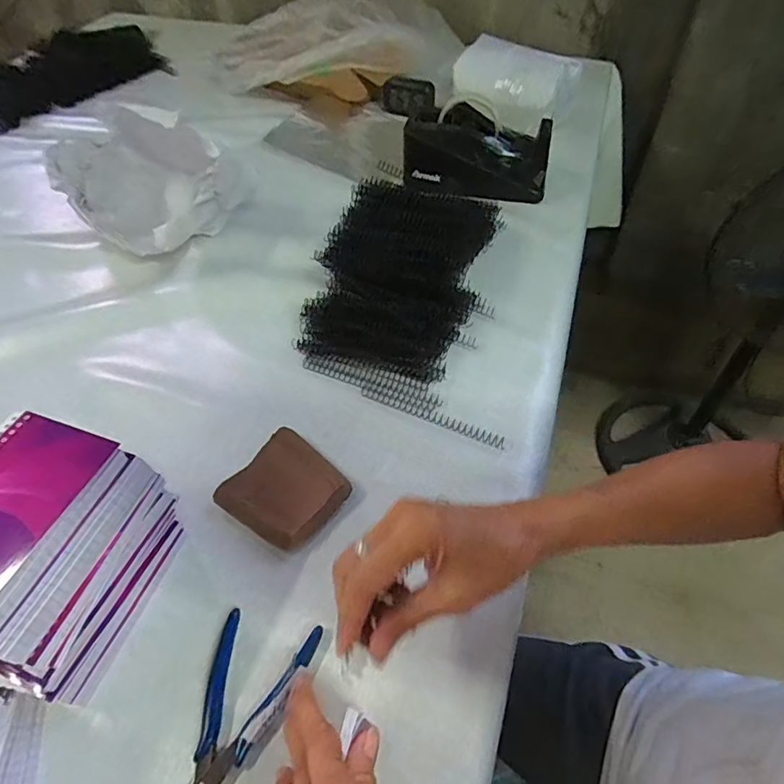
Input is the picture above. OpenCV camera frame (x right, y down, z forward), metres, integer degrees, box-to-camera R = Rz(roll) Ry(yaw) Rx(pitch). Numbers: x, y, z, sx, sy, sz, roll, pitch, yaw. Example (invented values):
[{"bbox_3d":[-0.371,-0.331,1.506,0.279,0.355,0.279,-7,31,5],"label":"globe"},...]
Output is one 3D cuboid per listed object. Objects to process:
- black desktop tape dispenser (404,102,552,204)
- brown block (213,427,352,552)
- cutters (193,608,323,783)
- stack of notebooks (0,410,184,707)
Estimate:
[{"bbox_3d":[0.115,-0.323,0.706,0.192,0.094,0.059,8,51,9],"label":"black desktop tape dispenser"},{"bbox_3d":[-0.090,0.084,0.436,0.090,0.022,0.085,34,59,26],"label":"brown block"},{"bbox_3d":[-0.098,0.210,0.342,0.069,0.009,0.114,8,51,9],"label":"cutters"},{"bbox_3d":[-0.222,0.115,0.347,0.094,0.140,0.137,13,52,12],"label":"stack of notebooks"}]

